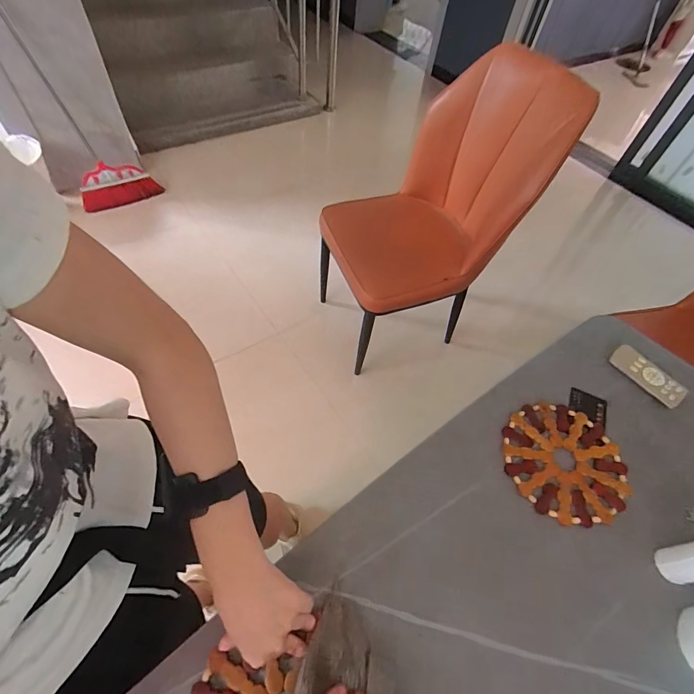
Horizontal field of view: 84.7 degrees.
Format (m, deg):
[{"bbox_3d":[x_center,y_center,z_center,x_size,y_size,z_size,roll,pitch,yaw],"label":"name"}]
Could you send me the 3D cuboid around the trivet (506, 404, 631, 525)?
[{"bbox_3d":[0.283,0.148,0.496,0.152,0.009,0.151,3,54,-3],"label":"trivet"}]

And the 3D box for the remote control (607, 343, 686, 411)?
[{"bbox_3d":[0.447,0.042,0.569,0.045,0.012,0.103,-30,62,-24],"label":"remote control"}]

